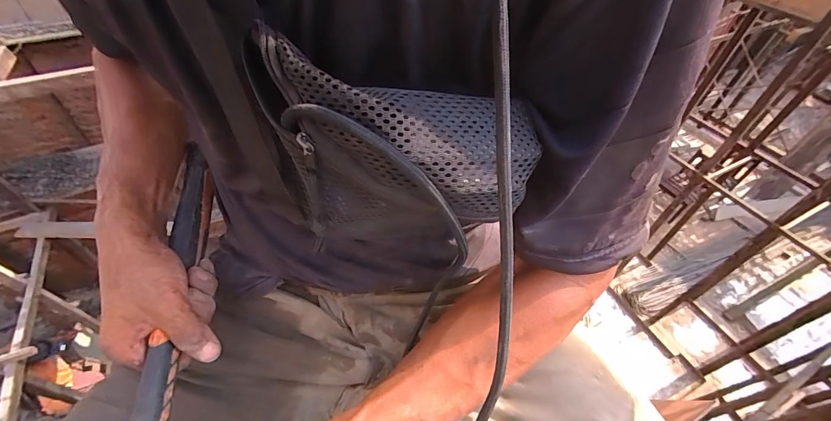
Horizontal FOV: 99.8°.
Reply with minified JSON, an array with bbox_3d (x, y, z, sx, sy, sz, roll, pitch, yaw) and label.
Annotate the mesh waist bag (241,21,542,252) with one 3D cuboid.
[{"bbox_3d":[-0.018,-0.029,0.171,0.138,0.083,0.049,16,51,12],"label":"mesh waist bag"}]

